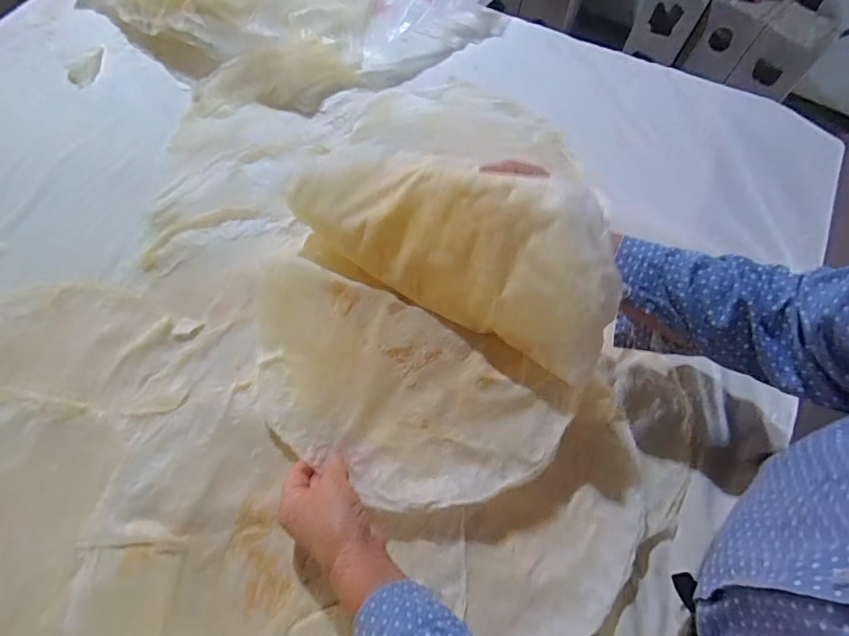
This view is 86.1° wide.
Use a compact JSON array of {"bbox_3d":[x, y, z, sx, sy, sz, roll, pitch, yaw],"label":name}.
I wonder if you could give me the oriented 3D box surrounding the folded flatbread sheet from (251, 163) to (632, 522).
[{"bbox_3d":[-0.016,0.001,0.401,0.318,0.179,0.261,29,67,10],"label":"folded flatbread sheet"}]

